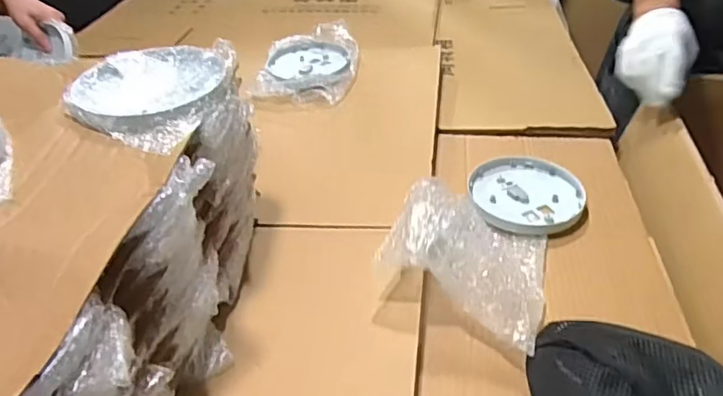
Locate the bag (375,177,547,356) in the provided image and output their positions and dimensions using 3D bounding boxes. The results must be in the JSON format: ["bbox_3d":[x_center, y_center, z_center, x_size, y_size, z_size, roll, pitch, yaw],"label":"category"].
[{"bbox_3d":[0.110,0.053,0.561,0.150,0.088,0.166,12,42,18],"label":"bag"}]

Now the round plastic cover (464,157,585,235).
[{"bbox_3d":[0.199,-0.007,0.693,0.126,0.014,0.141,-19,42,-18],"label":"round plastic cover"}]

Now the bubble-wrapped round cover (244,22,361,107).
[{"bbox_3d":[-0.086,-0.221,0.918,0.156,0.056,0.184,3,38,9],"label":"bubble-wrapped round cover"}]

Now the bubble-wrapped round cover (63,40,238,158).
[{"bbox_3d":[-0.193,-0.100,0.516,0.135,0.021,0.154,7,39,13],"label":"bubble-wrapped round cover"}]

